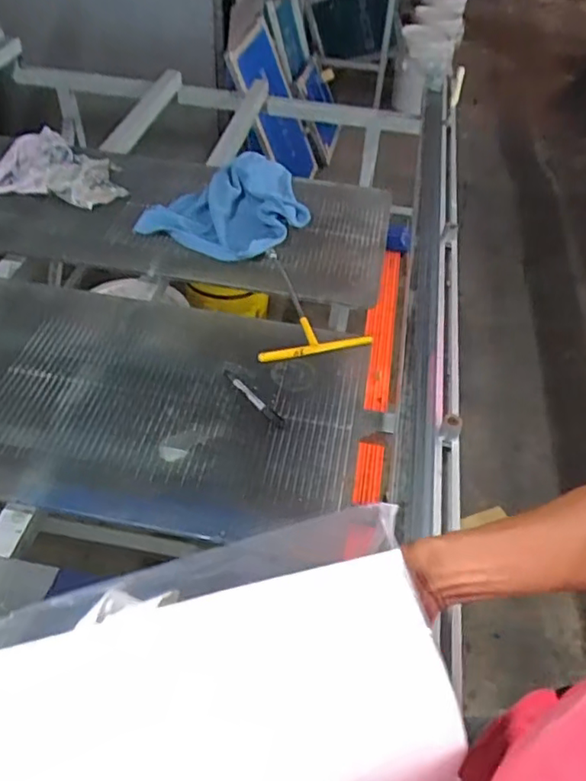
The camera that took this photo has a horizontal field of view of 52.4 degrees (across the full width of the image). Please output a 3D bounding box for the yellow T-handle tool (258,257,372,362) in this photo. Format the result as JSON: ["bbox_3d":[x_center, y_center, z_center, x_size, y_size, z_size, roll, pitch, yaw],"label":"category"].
[{"bbox_3d":[0.017,-0.152,1.021,0.179,0.018,0.267,-6,48,-6],"label":"yellow T-handle tool"}]

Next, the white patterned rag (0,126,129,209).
[{"bbox_3d":[-0.520,-0.474,1.295,0.304,0.058,0.250,21,51,18],"label":"white patterned rag"}]

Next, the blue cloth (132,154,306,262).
[{"bbox_3d":[-0.106,-0.394,1.240,0.285,0.054,0.362,26,52,22],"label":"blue cloth"}]

